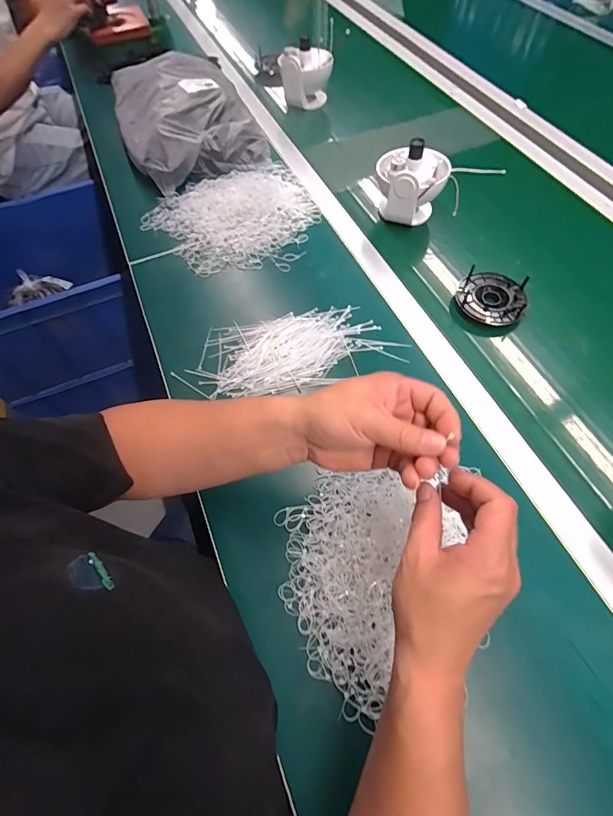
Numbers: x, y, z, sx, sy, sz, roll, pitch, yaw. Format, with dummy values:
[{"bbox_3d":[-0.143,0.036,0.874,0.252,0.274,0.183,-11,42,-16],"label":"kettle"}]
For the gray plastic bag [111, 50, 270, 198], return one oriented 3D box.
[{"bbox_3d":[-0.251,-0.591,0.787,0.252,0.082,0.356,-28,63,-13],"label":"gray plastic bag"}]

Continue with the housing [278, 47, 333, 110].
[{"bbox_3d":[-0.002,-0.737,0.882,0.118,0.101,0.077,-1,60,2],"label":"housing"}]

